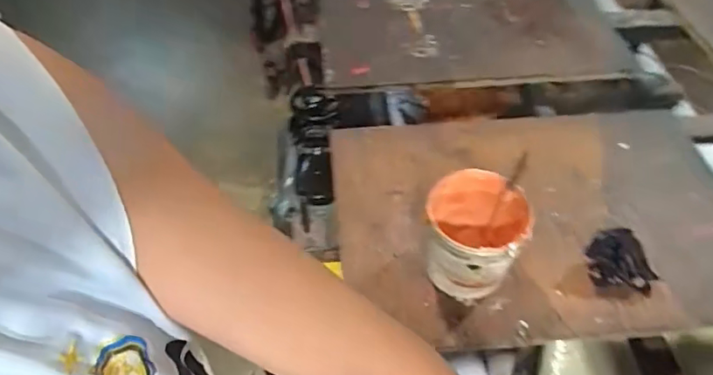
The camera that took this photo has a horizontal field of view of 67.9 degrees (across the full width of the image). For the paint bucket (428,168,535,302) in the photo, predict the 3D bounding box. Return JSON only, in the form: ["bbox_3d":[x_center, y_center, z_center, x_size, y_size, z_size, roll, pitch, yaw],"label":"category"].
[{"bbox_3d":[0.145,0.062,0.680,0.117,0.126,0.120,0,52,0],"label":"paint bucket"}]

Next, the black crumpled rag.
[{"bbox_3d":[0.348,0.097,0.695,0.080,0.056,0.081,-8,52,-6],"label":"black crumpled rag"}]

